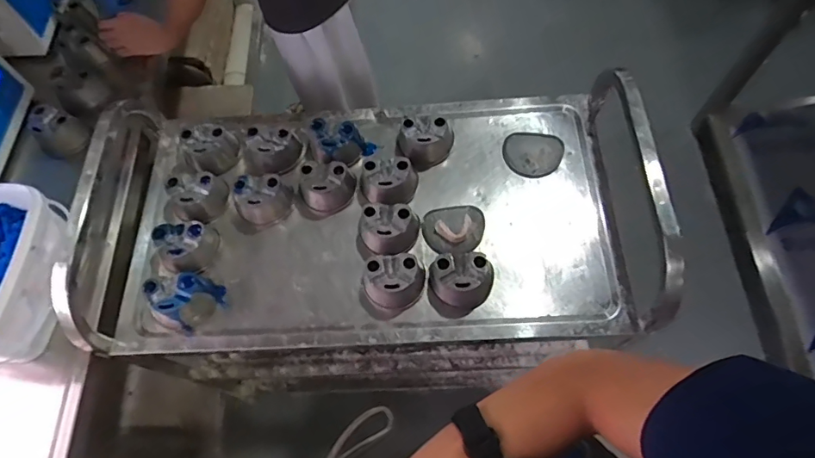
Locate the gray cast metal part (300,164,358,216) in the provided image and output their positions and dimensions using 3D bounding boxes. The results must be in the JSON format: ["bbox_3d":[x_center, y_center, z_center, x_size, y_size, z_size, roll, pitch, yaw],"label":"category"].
[{"bbox_3d":[-0.154,-0.083,0.926,0.102,0.063,0.081,3,65,5],"label":"gray cast metal part"}]

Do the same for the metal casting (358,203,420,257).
[{"bbox_3d":[-0.038,0.000,0.881,0.109,0.054,0.087,8,65,7],"label":"metal casting"}]

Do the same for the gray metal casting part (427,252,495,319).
[{"bbox_3d":[0.092,0.095,0.838,0.113,0.059,0.101,1,65,4],"label":"gray metal casting part"}]

